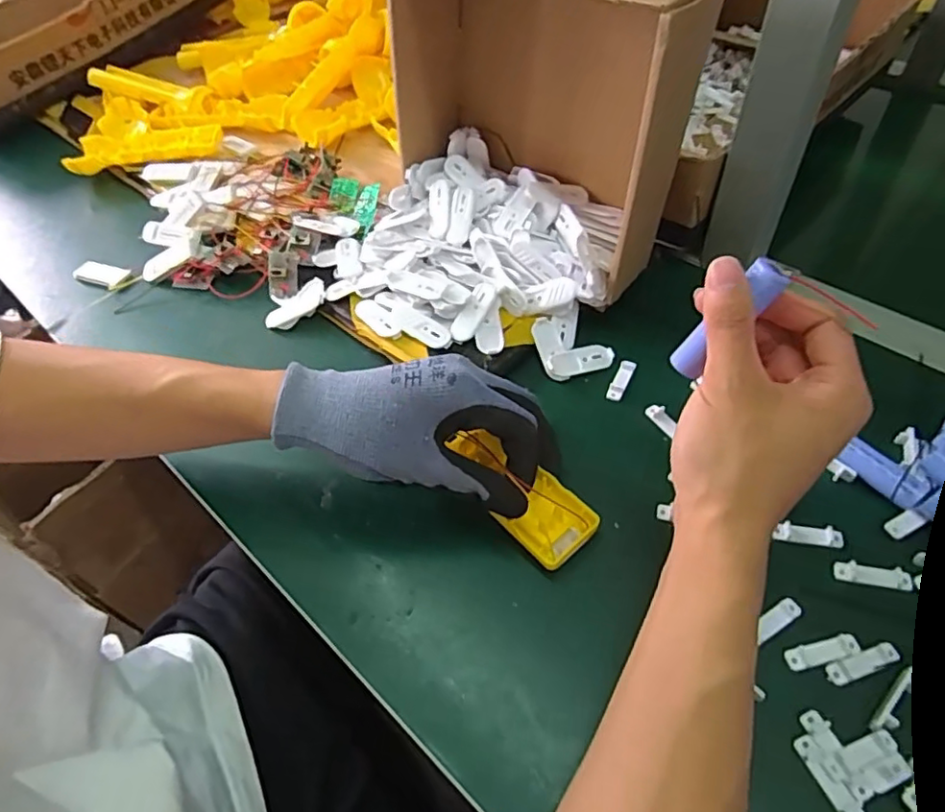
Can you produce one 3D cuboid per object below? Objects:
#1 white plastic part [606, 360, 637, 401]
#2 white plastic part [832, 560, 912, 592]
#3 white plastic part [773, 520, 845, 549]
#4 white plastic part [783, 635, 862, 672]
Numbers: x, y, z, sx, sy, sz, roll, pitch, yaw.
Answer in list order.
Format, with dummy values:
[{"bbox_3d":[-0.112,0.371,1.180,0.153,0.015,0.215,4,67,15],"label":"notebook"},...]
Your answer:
[{"bbox_3d":[0.104,-0.018,0.419,0.011,0.005,0.035,21,55,21],"label":"white plastic part"},{"bbox_3d":[0.211,0.088,0.314,0.036,0.004,0.011,8,52,12],"label":"white plastic part"},{"bbox_3d":[0.187,0.071,0.333,0.034,0.004,0.011,8,52,12],"label":"white plastic part"},{"bbox_3d":[0.172,0.122,0.295,0.036,0.005,0.010,-11,50,-4],"label":"white plastic part"}]

